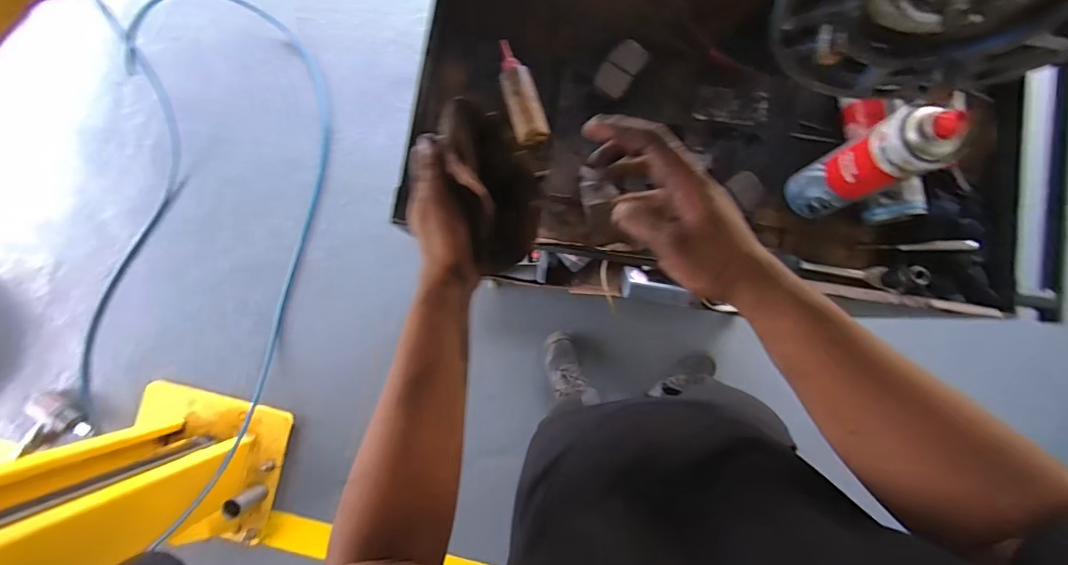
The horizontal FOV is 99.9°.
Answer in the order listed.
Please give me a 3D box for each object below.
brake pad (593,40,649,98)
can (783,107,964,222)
[{"bbox_3d":[0.123,-0.302,0.633,0.048,0.017,0.077,34,87,3],"label":"brake pad"},{"bbox_3d":[0.371,-0.130,0.512,0.052,0.203,0.065,-30,86,-1],"label":"can"}]

